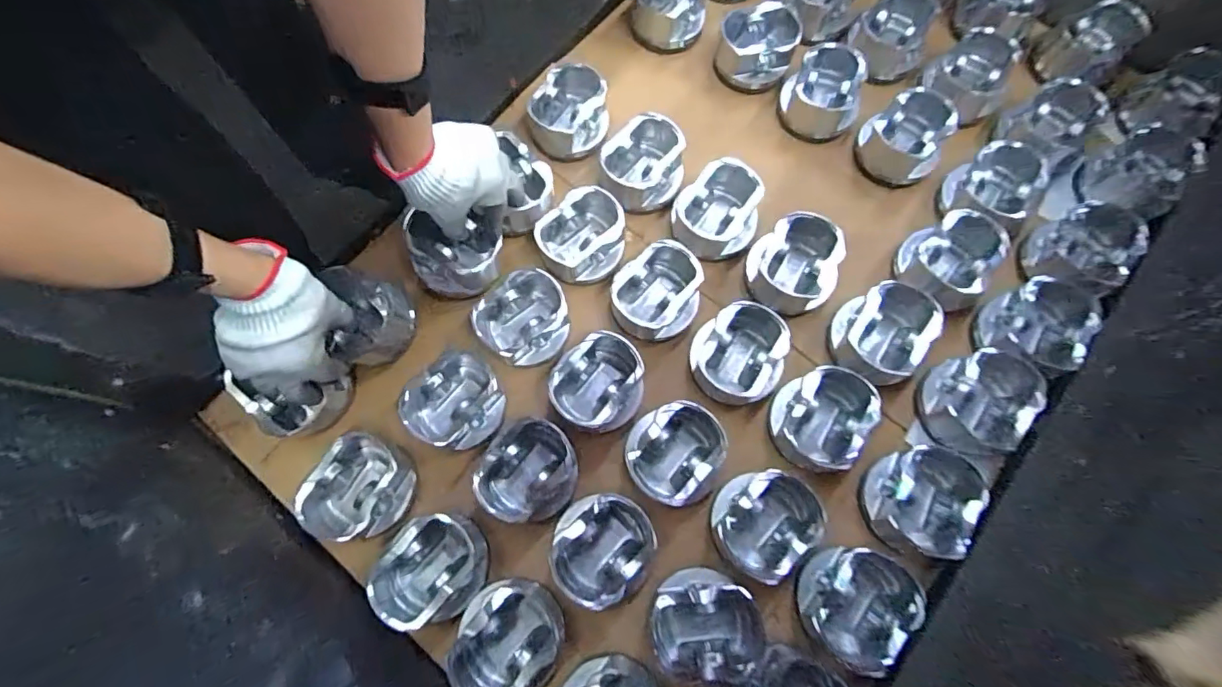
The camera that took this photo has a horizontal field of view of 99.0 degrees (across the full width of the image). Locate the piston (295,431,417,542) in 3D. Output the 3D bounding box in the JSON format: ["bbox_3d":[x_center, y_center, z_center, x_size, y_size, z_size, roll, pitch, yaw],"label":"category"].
[{"bbox_3d":[-0.240,0.141,0.491,0.081,0.050,0.100,24,74,9],"label":"piston"}]

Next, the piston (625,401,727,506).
[{"bbox_3d":[0.063,0.108,0.508,0.091,0.044,0.091,0,72,1],"label":"piston"}]

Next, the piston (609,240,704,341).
[{"bbox_3d":[0.047,-0.053,0.547,0.091,0.051,0.084,0,72,1],"label":"piston"}]

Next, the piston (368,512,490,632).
[{"bbox_3d":[-0.166,0.201,0.469,0.094,0.048,0.088,-14,72,-3],"label":"piston"}]

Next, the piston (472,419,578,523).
[{"bbox_3d":[-0.084,0.126,0.503,0.099,0.046,0.089,-27,73,-7],"label":"piston"}]

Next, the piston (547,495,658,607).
[{"bbox_3d":[-0.009,0.190,0.480,0.097,0.047,0.096,-7,72,-1],"label":"piston"}]

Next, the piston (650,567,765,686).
[{"bbox_3d":[0.085,0.250,0.463,0.094,0.043,0.090,0,72,1],"label":"piston"}]

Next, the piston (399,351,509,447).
[{"bbox_3d":[-0.159,0.063,0.528,0.096,0.057,0.090,0,72,1],"label":"piston"}]

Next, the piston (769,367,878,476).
[{"bbox_3d":[0.209,0.074,0.512,0.096,0.055,0.089,0,72,1],"label":"piston"}]

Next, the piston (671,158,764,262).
[{"bbox_3d":[0.122,-0.144,0.573,0.091,0.056,0.083,0,72,1],"label":"piston"}]

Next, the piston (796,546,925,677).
[{"bbox_3d":[0.214,0.230,0.457,0.087,0.052,0.090,0,72,1],"label":"piston"}]

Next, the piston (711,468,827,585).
[{"bbox_3d":[0.146,0.171,0.487,0.097,0.044,0.097,0,72,1],"label":"piston"}]

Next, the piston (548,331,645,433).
[{"bbox_3d":[-0.016,0.037,0.519,0.091,0.056,0.090,0,72,1],"label":"piston"}]

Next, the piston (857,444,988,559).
[{"bbox_3d":[0.292,0.145,0.485,0.091,0.057,0.095,7,72,4],"label":"piston"}]

